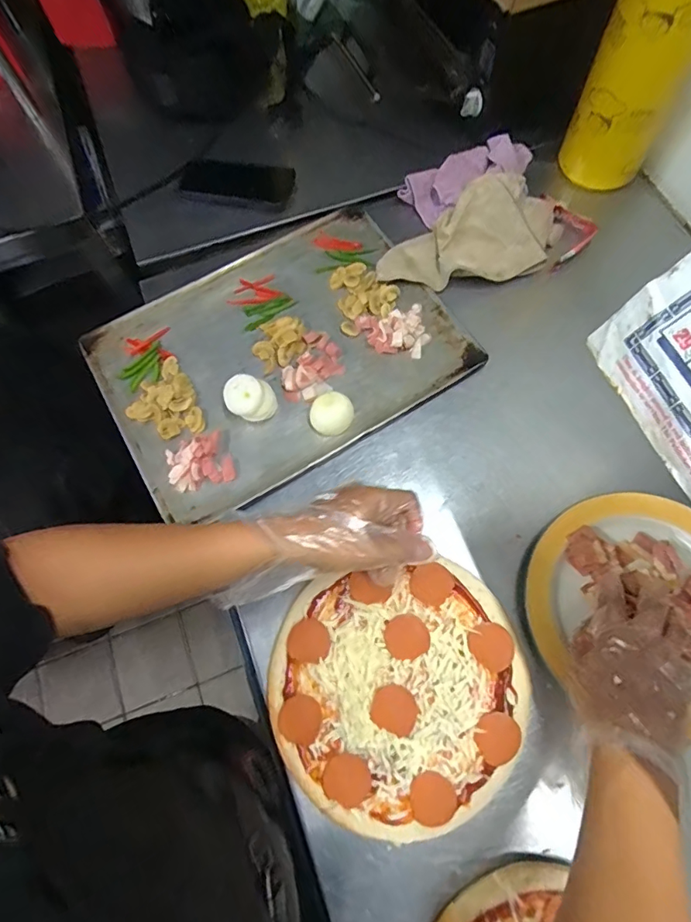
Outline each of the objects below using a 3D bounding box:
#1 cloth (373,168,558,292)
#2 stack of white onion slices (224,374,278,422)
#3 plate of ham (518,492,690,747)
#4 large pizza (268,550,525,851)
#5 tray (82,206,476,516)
[{"bbox_3d":[0.180,-0.298,0.671,0.263,0.042,0.150,-37,73,-8],"label":"cloth"},{"bbox_3d":[-0.118,-0.075,0.598,0.058,0.042,0.050,14,73,9],"label":"stack of white onion slices"},{"bbox_3d":[0.314,0.143,0.508,0.236,0.028,0.215,0,69,1],"label":"plate of ham"},{"bbox_3d":[0.054,0.237,0.492,0.249,0.025,0.236,0,69,1],"label":"large pizza"},{"bbox_3d":[-0.091,-0.148,0.637,0.444,0.029,0.335,-30,71,-10],"label":"tray"}]

